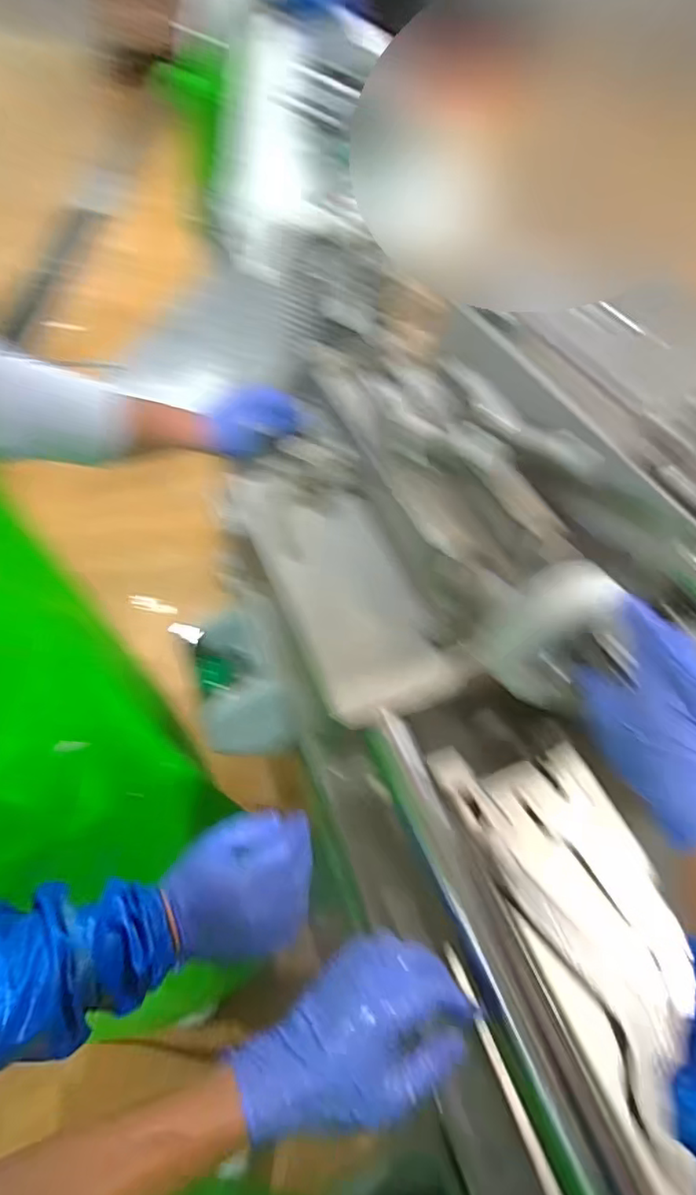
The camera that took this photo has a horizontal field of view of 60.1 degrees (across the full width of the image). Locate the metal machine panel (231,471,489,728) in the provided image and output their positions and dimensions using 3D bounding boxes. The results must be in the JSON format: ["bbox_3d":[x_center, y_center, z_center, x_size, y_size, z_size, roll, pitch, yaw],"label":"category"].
[{"bbox_3d":[-0.008,-0.026,0.665,0.139,0.029,0.349,-18,54,-15],"label":"metal machine panel"}]

